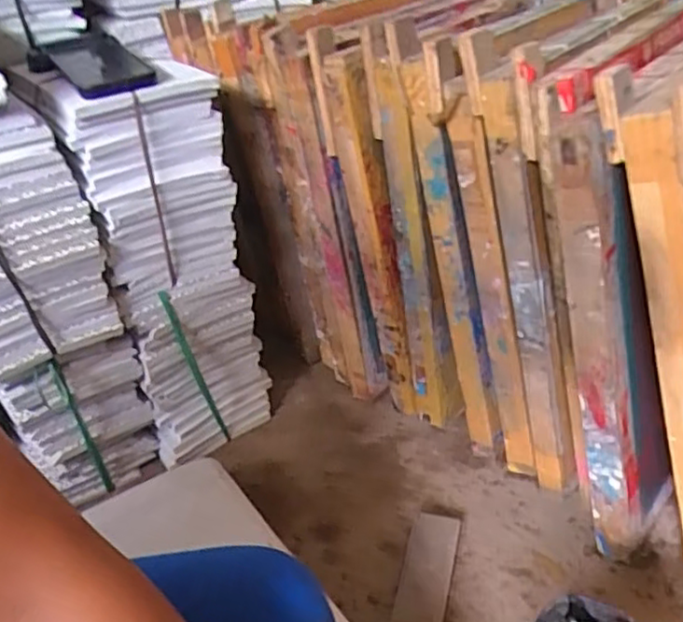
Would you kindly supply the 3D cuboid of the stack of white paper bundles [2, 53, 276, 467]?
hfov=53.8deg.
[{"bbox_3d":[-0.228,-0.054,0.860,0.180,0.495,0.173,-27,38,-27],"label":"stack of white paper bundles"}]

